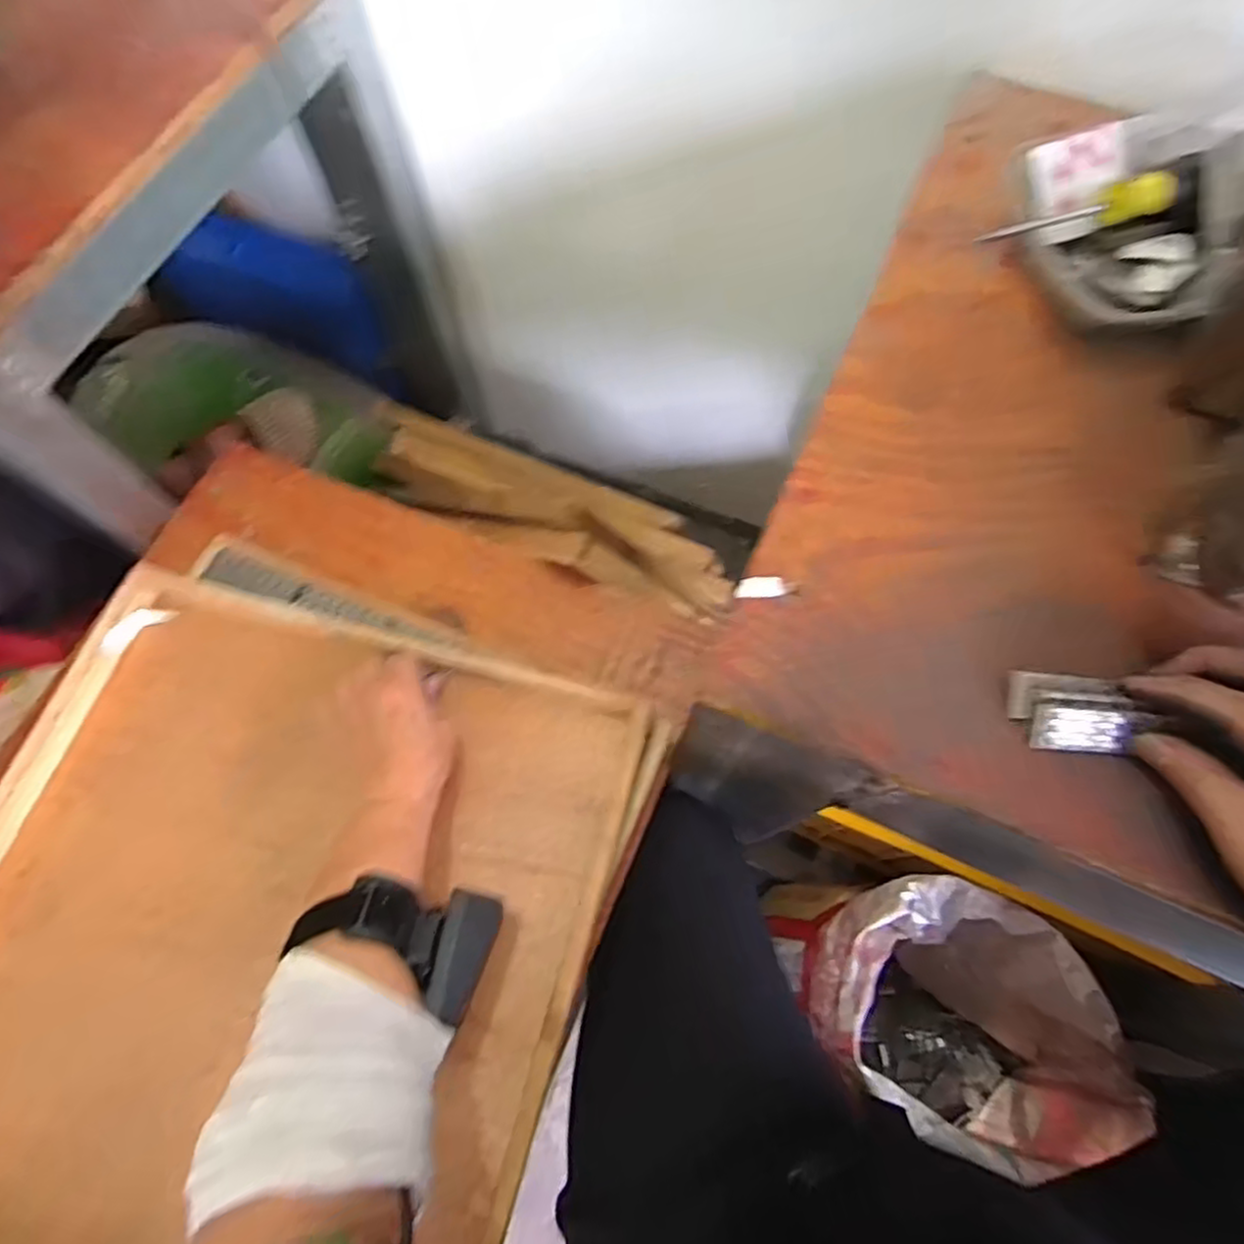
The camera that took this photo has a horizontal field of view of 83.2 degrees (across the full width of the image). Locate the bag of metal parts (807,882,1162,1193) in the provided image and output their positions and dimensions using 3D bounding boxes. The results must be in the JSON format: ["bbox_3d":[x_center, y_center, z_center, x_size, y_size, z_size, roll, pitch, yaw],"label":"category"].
[{"bbox_3d":[0.330,0.394,0.701,0.303,0.260,0.202,21,70,9],"label":"bag of metal parts"}]

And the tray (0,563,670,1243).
[{"bbox_3d":[-0.221,0.187,0.441,0.408,0.034,0.398,15,69,7],"label":"tray"}]

